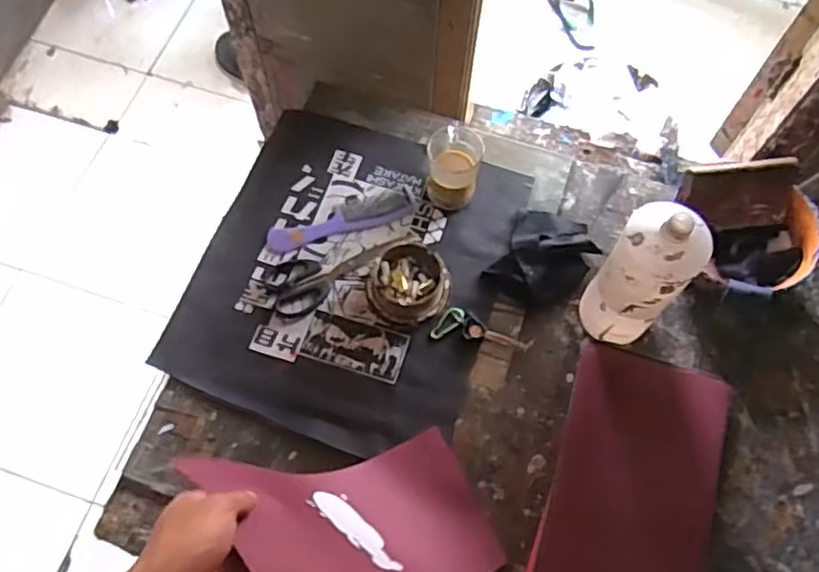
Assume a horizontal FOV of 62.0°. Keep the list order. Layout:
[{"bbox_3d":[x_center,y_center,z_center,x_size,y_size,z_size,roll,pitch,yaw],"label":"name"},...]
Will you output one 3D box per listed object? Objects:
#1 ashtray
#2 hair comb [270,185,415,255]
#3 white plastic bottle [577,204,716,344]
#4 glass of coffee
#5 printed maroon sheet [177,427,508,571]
[{"bbox_3d":[-0.001,-0.002,0.830,0.098,0.036,0.092,0,65,-1],"label":"ashtray"},{"bbox_3d":[-0.088,-0.090,0.889,0.194,0.008,0.049,-18,66,-9],"label":"hair comb"},{"bbox_3d":[0.244,-0.008,0.729,0.084,0.220,0.067,38,70,15],"label":"white plastic bottle"},{"bbox_3d":[0.057,-0.153,0.876,0.069,0.084,0.080,10,65,4],"label":"glass of coffee"},{"bbox_3d":[-0.047,0.222,0.629,0.093,0.328,0.167,-37,65,22],"label":"printed maroon sheet"}]

